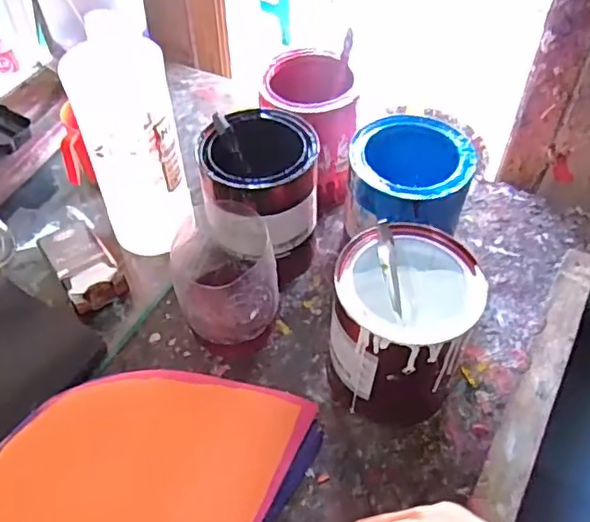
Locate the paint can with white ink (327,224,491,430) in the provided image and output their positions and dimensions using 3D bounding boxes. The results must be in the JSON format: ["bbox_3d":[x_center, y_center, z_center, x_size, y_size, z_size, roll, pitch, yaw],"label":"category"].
[{"bbox_3d":[0.086,0.053,0.507,0.109,0.136,0.120,1,49,1],"label":"paint can with white ink"}]

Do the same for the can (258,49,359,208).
[{"bbox_3d":[0.015,-0.145,0.663,0.099,0.128,0.103,1,49,1],"label":"can"}]

